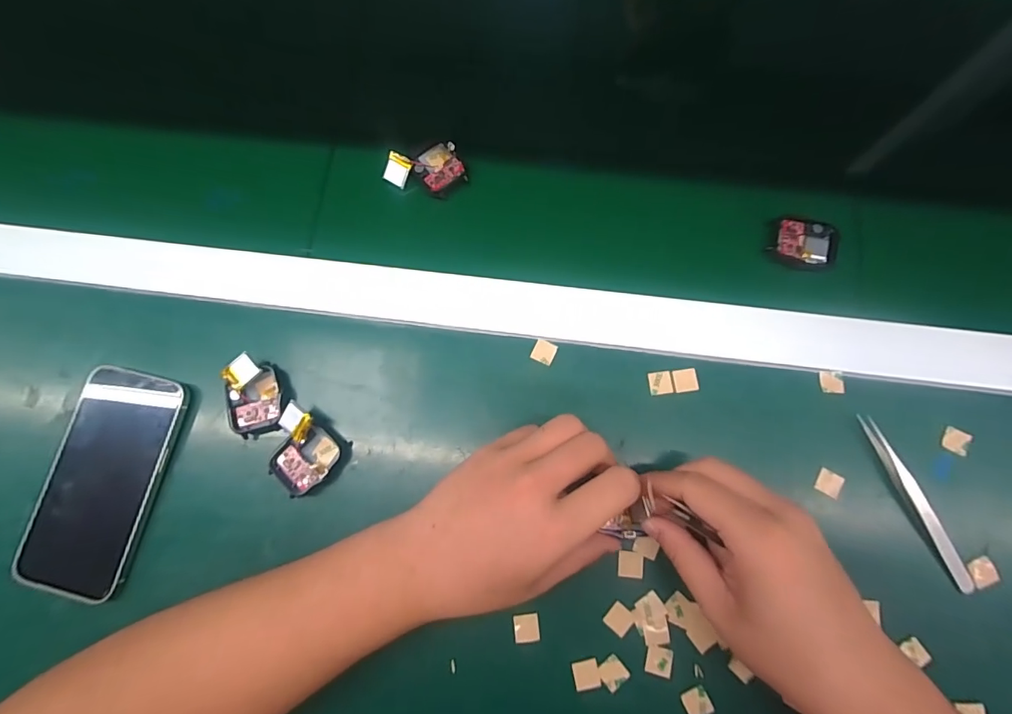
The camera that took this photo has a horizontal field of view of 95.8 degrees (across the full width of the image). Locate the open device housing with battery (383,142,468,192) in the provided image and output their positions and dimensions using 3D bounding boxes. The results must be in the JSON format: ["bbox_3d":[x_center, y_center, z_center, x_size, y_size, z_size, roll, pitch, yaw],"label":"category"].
[{"bbox_3d":[-0.063,-0.143,0.352,0.057,0.012,0.041,-22,79,-4],"label":"open device housing with battery"}]

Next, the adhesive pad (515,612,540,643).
[{"bbox_3d":[0.013,0.171,0.287,0.016,0.004,0.016,-5,78,0],"label":"adhesive pad"}]

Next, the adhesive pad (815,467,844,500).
[{"bbox_3d":[0.212,0.083,0.300,0.014,0.004,0.015,32,81,7],"label":"adhesive pad"}]

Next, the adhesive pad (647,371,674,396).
[{"bbox_3d":[0.107,0.018,0.316,0.016,0.004,0.015,-10,78,-1],"label":"adhesive pad"}]

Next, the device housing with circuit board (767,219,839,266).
[{"bbox_3d":[0.218,-0.083,0.331,0.041,0.007,0.037,19,79,5],"label":"device housing with circuit board"}]

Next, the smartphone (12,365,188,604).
[{"bbox_3d":[-0.272,0.081,0.307,0.074,0.015,0.144,13,79,4],"label":"smartphone"}]

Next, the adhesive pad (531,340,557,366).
[{"bbox_3d":[0.027,-0.004,0.322,0.016,0.004,0.015,23,80,6],"label":"adhesive pad"}]

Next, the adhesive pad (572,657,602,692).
[{"bbox_3d":[0.050,0.196,0.282,0.016,0.004,0.015,-11,78,-1],"label":"adhesive pad"}]

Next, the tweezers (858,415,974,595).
[{"bbox_3d":[0.262,0.093,0.292,0.011,0.008,0.116,-25,79,-4],"label":"tweezers"}]

